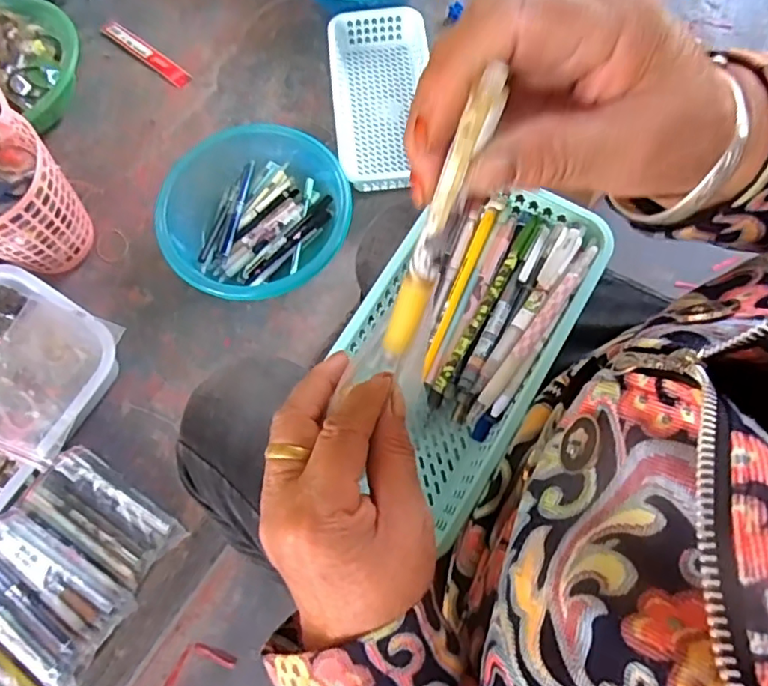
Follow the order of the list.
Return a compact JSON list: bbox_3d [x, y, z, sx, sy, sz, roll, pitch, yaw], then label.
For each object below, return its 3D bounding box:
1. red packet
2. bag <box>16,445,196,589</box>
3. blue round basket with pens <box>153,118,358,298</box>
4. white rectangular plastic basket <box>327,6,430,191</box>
[{"bbox_3d":[-0.355,-0.429,0.842,0.174,0.004,0.027,36,74,15],"label":"red packet"},{"bbox_3d":[-0.301,0.186,0.616,0.155,0.042,0.075,36,74,2],"label":"bag"},{"bbox_3d":[-0.157,-0.151,0.697,0.216,0.071,0.226,21,71,10],"label":"blue round basket with pens"},{"bbox_3d":[-0.001,-0.328,0.772,0.135,0.056,0.262,-5,68,0],"label":"white rectangular plastic basket"}]

